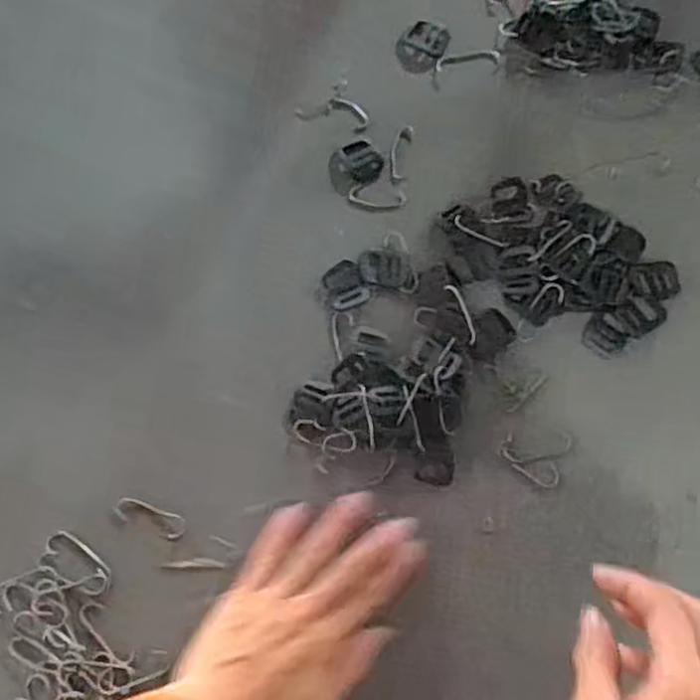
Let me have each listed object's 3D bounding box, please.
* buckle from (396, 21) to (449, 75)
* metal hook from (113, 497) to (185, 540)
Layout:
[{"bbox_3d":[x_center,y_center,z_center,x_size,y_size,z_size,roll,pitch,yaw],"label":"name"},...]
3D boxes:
[{"bbox_3d":[0.052,-0.216,0.511,0.031,0.004,0.040,32,79,6],"label":"buckle"},{"bbox_3d":[-0.121,0.101,0.430,0.043,0.004,0.015,21,78,3],"label":"metal hook"}]

